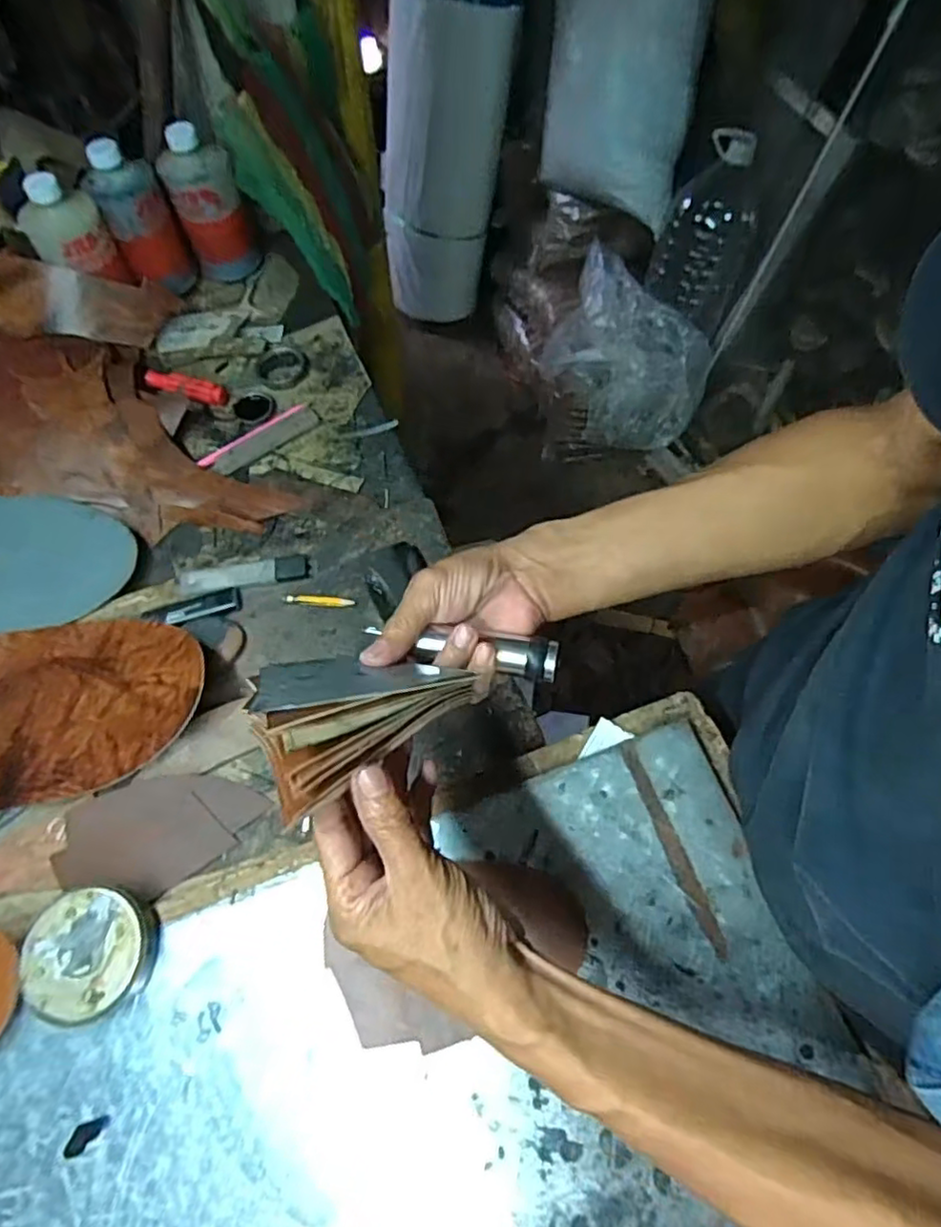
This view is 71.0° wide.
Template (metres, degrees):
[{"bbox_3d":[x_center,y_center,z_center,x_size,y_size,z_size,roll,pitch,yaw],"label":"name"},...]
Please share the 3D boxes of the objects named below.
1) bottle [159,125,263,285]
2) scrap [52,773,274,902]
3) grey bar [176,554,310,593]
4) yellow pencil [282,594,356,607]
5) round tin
[{"bbox_3d":[-0.292,-0.460,0.745,0.078,0.155,0.072,-17,63,-9],"label":"bottle"},{"bbox_3d":[-0.227,0.160,0.484,0.143,0.014,0.079,-3,62,-3],"label":"scrap"},{"bbox_3d":[-0.200,-0.036,0.581,0.115,0.006,0.028,-7,62,-5],"label":"grey bar"},{"bbox_3d":[-0.131,-0.012,0.567,0.062,0.004,0.009,6,61,5],"label":"yellow pencil"},{"bbox_3d":[-0.244,0.220,0.424,0.076,0.031,0.075,0,62,-1],"label":"round tin"}]

